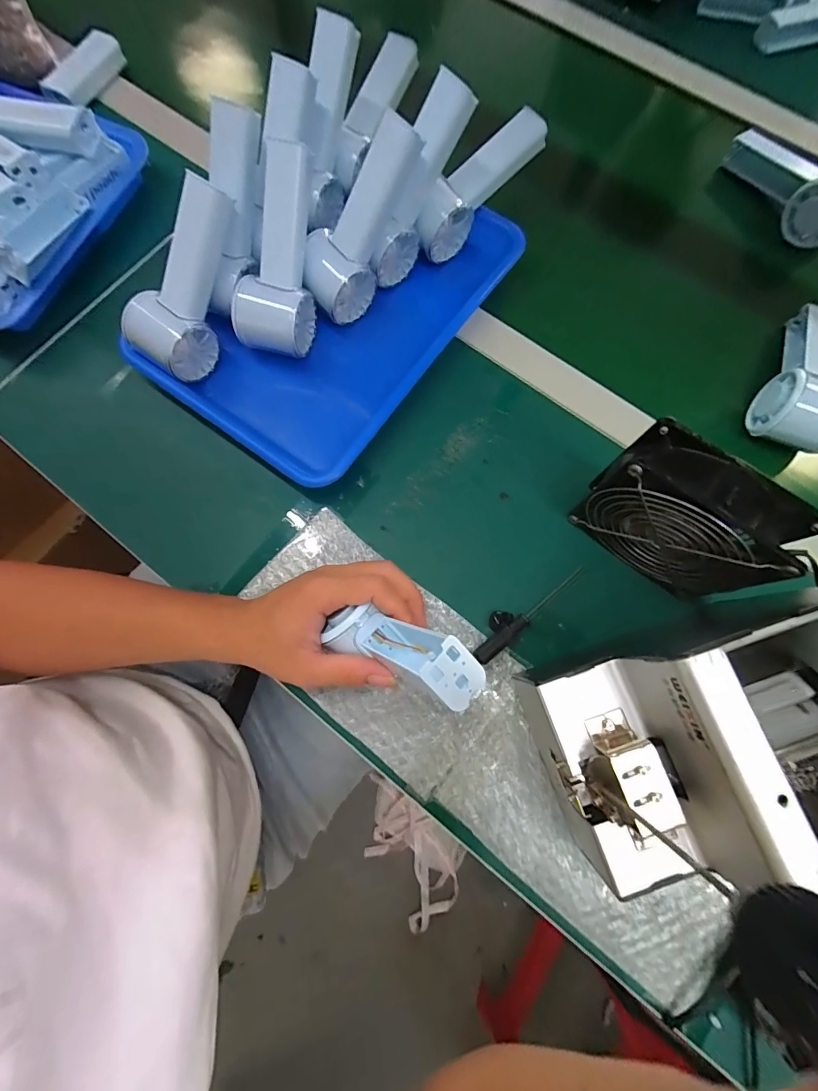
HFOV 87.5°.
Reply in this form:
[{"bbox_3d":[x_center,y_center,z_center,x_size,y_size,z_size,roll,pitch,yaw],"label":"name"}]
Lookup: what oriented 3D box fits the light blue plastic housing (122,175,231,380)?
[{"bbox_3d":[-0.194,-0.225,0.369,0.068,0.055,0.146,28,108,8],"label":"light blue plastic housing"}]

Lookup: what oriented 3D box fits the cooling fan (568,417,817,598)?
[{"bbox_3d":[0.191,-0.017,0.311,0.117,0.122,0.047,41,79,9],"label":"cooling fan"}]

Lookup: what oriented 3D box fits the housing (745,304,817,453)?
[{"bbox_3d":[0.357,-0.158,0.380,0.056,0.050,0.160,22,77,5],"label":"housing"}]

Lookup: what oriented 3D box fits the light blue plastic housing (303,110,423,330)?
[{"bbox_3d":[-0.043,-0.277,0.369,0.053,0.055,0.147,45,123,11],"label":"light blue plastic housing"}]

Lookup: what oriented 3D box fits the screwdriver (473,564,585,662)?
[{"bbox_3d":[0.101,0.056,0.345,0.118,0.014,0.013,-35,79,-9],"label":"screwdriver"}]

